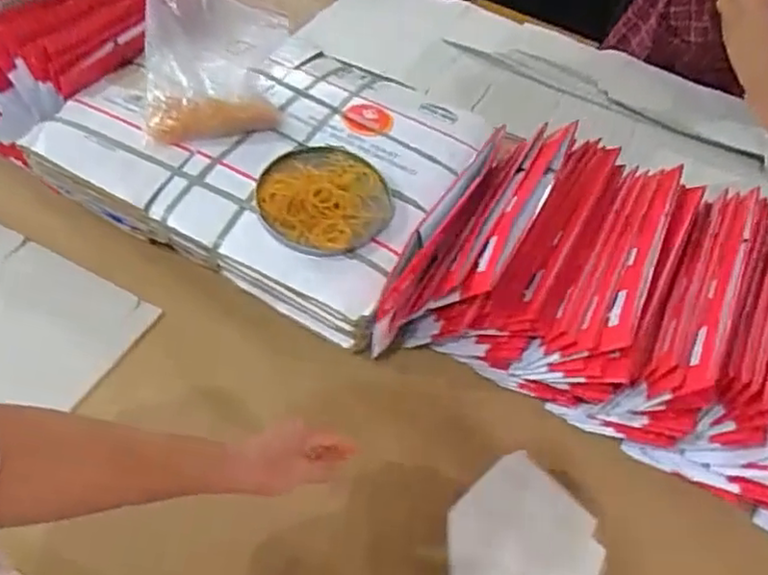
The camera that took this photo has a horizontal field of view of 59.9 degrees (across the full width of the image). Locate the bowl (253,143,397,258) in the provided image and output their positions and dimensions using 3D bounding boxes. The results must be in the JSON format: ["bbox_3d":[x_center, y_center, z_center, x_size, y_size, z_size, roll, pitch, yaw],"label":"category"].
[{"bbox_3d":[-0.074,-0.117,0.852,0.164,0.036,0.172,5,51,-7],"label":"bowl"}]

